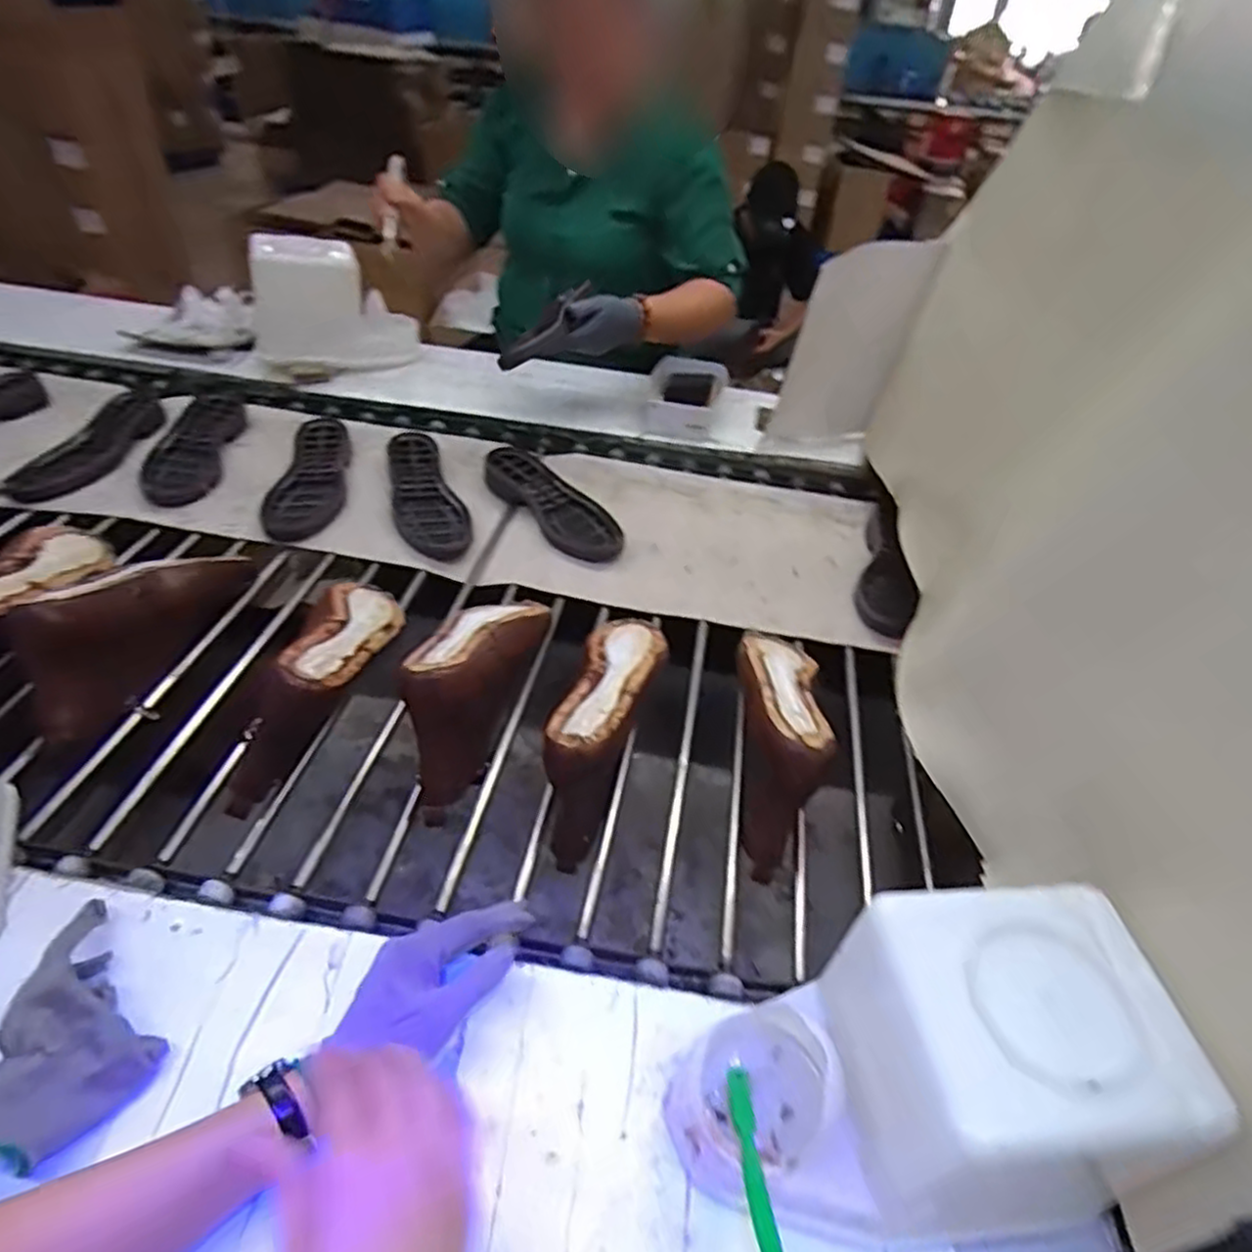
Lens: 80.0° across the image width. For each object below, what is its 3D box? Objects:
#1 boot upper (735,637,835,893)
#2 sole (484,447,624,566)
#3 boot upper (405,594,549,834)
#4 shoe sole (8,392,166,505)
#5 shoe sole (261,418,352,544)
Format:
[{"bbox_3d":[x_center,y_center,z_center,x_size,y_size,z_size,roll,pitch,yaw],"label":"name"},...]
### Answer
[{"bbox_3d":[0.140,0.105,0.701,0.075,0.123,0.224,9,41,2],"label":"boot upper"},{"bbox_3d":[-0.094,-0.168,1.009,0.106,0.031,0.254,-23,49,-30],"label":"sole"},{"bbox_3d":[-0.149,0.042,0.709,0.082,0.101,0.254,13,41,7],"label":"boot upper"},{"bbox_3d":[-0.732,-0.253,1.032,0.108,0.020,0.286,9,41,2],"label":"shoe sole"},{"bbox_3d":[-0.422,-0.204,1.013,0.089,0.025,0.270,1,41,-7],"label":"shoe sole"}]

